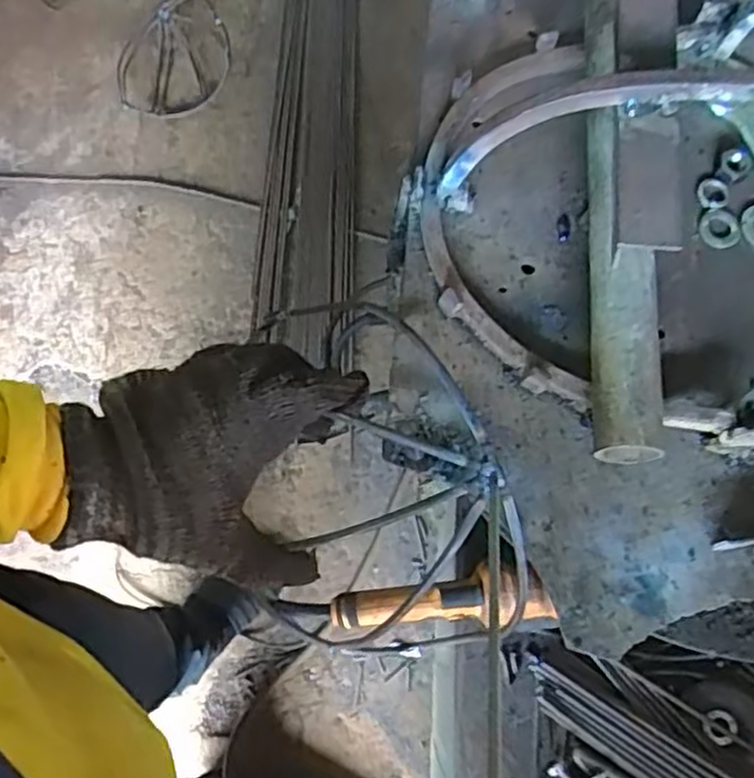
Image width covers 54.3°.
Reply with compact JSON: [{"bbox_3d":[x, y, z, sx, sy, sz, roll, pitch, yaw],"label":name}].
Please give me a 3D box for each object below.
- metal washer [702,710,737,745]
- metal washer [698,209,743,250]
[{"bbox_3d":[0.295,0.291,0.632,0.032,0.004,0.026,-10,65,-11],"label":"metal washer"},{"bbox_3d":[0.198,-0.093,0.426,0.023,0.004,0.027,25,75,8],"label":"metal washer"}]

